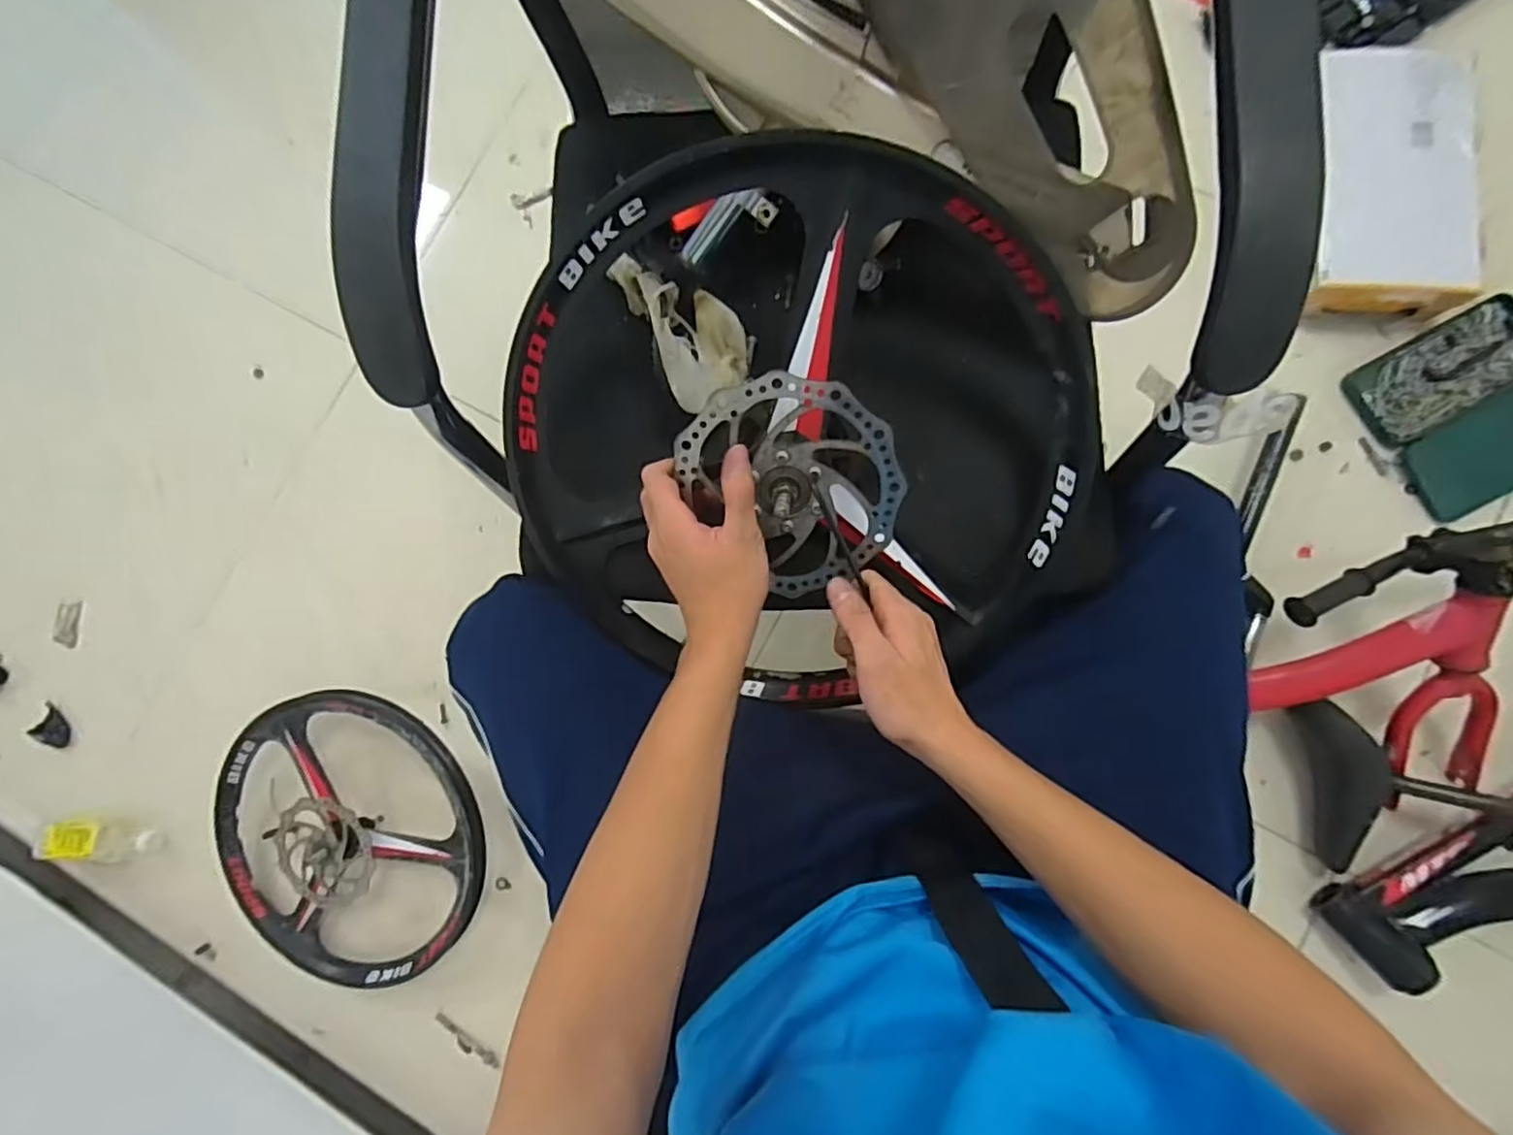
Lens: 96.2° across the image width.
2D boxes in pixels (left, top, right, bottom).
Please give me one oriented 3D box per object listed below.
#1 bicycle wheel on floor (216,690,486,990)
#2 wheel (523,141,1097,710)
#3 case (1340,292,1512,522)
[{"bbox_3d":[-0.563,0.374,0.937,0.406,0.097,0.384,-1,83,5],"label":"bicycle wheel on floor"},{"bbox_3d":[0.027,-0.080,0.473,0.405,0.073,0.369,2,111,6],"label":"wheel"},{"bbox_3d":[0.977,-0.218,0.914,0.246,0.037,0.242,-26,82,2],"label":"case"}]

